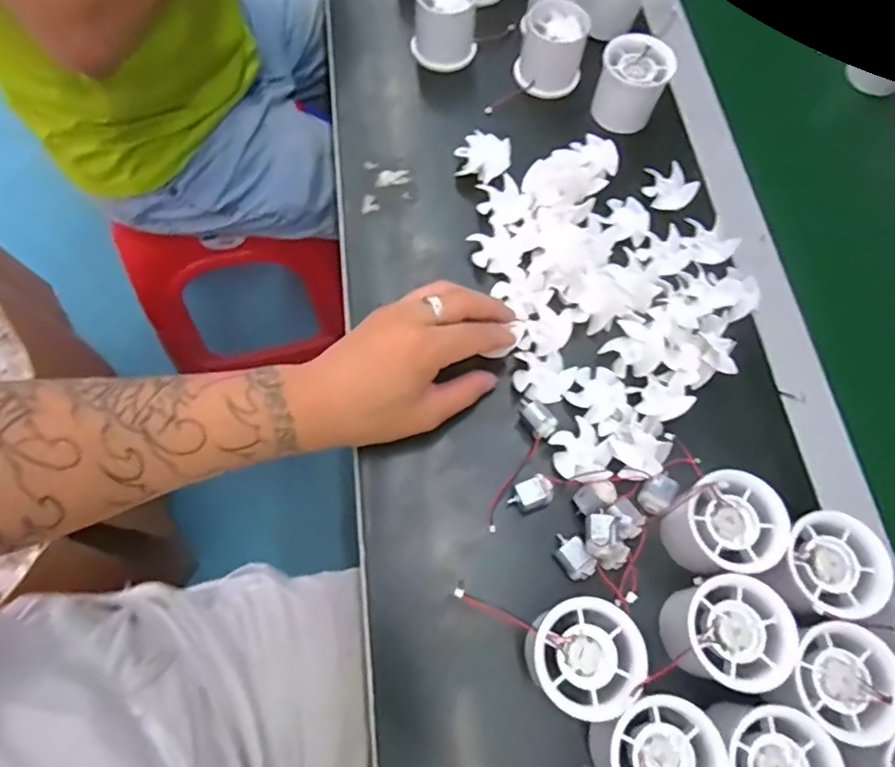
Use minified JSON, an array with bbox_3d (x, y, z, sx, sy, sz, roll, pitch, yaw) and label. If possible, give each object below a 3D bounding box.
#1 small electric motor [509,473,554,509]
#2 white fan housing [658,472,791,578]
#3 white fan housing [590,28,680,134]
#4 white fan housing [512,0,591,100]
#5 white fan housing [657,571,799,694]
[{"bbox_3d":[0.054,0.071,0.375,0.027,0.014,0.018,-23,71,-13],"label":"small electric motor"},{"bbox_3d":[0.165,0.084,0.352,0.058,0.041,0.054,2,67,-4],"label":"white fan housing"},{"bbox_3d":[0.155,-0.252,0.492,0.054,0.048,0.056,2,67,-4],"label":"white fan housing"},{"bbox_3d":[0.090,-0.289,0.505,0.055,0.049,0.054,2,67,-4],"label":"white fan housing"},{"bbox_3d":[0.155,0.140,0.334,0.056,0.052,0.056,2,67,-4],"label":"white fan housing"}]

